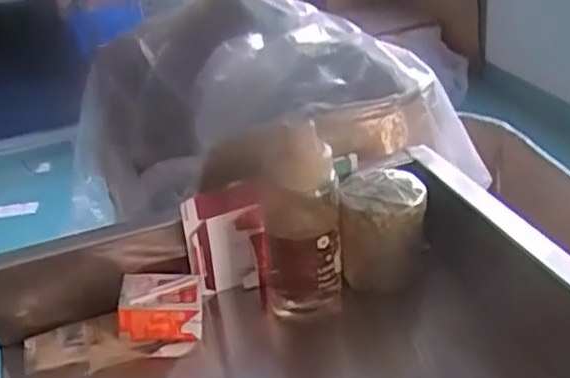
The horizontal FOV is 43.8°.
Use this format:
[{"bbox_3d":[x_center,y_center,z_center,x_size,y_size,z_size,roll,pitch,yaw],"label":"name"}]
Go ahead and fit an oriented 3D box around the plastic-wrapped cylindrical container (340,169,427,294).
[{"bbox_3d":[0.107,0.048,0.777,0.091,0.113,0.084,-5,30,3],"label":"plastic-wrapped cylindrical container"}]

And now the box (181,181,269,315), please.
[{"bbox_3d":[-0.064,0.063,0.773,0.085,0.138,0.032,-6,30,1],"label":"box"}]

